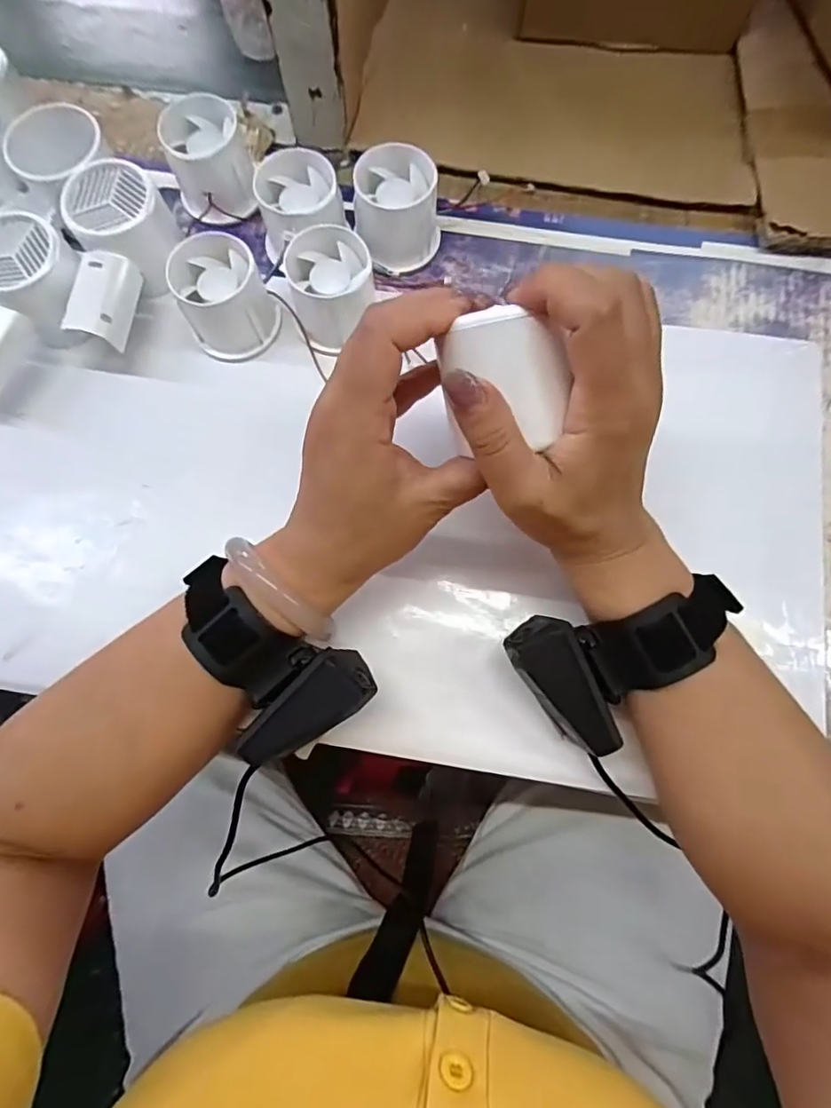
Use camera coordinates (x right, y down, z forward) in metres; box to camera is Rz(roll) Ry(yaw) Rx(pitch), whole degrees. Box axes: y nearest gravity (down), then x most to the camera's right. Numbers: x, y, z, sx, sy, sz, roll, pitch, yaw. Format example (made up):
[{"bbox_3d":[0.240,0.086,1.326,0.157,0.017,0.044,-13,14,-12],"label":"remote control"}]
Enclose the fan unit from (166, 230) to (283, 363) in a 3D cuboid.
[{"bbox_3d":[-0.119,-0.159,0.344,0.054,0.052,0.050,0,76,0],"label":"fan unit"}]

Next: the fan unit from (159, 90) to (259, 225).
[{"bbox_3d":[-0.137,-0.263,0.373,0.053,0.049,0.064,-16,76,-4],"label":"fan unit"}]

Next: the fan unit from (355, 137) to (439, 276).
[{"bbox_3d":[-0.011,-0.223,0.362,0.051,0.049,0.059,-1,76,0],"label":"fan unit"}]

